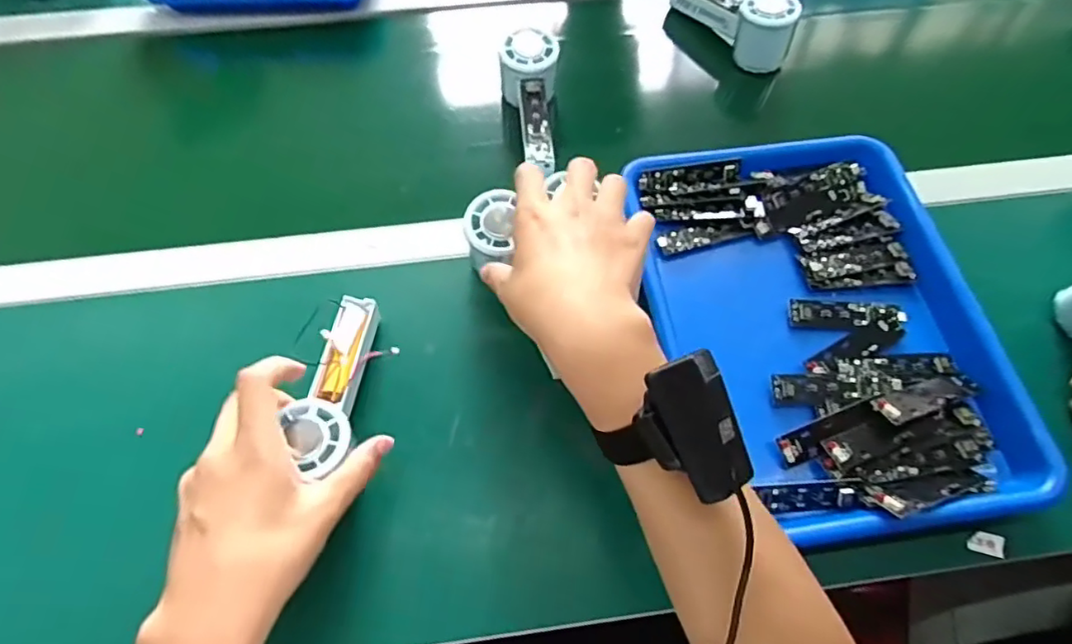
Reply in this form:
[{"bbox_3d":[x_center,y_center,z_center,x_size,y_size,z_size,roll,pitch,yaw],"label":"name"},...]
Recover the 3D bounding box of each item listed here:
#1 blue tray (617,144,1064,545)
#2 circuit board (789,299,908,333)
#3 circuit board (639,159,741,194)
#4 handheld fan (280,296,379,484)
[{"bbox_3d":[0.218,-0.005,0.478,0.248,0.035,0.328,-7,62,-4],"label":"blue tray"},{"bbox_3d":[0.249,-0.007,0.484,0.085,0.007,0.026,5,62,2],"label":"circuit board"},{"bbox_3d":[0.138,-0.127,0.537,0.087,0.015,0.024,-5,65,-2],"label":"circuit board"},{"bbox_3d":[-0.143,0.043,0.433,0.041,0.027,0.145,2,47,1],"label":"handheld fan"}]

